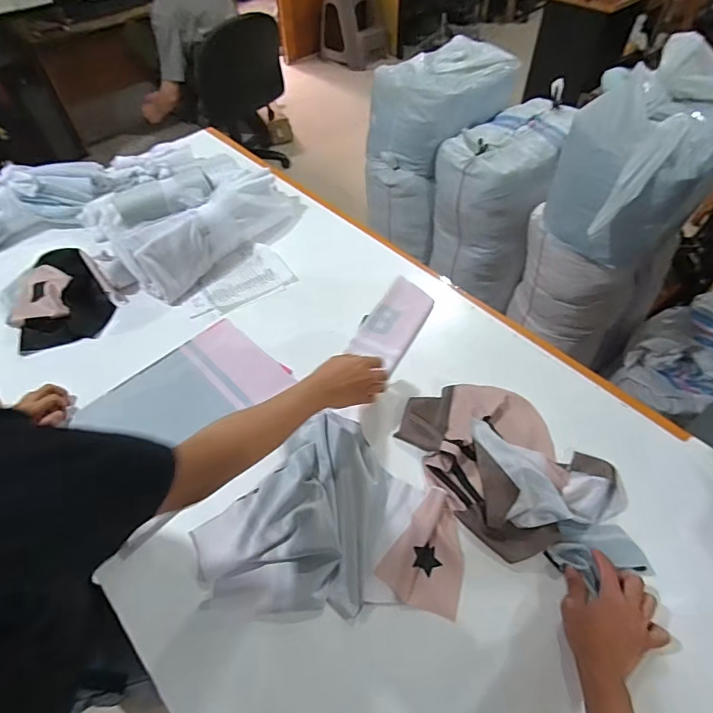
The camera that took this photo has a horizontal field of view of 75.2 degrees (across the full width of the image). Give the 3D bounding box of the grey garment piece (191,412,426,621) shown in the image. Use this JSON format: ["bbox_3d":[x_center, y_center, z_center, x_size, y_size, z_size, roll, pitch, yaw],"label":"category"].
[{"bbox_3d":[-0.056,0.239,0.655,0.237,0.033,0.293,36,61,26],"label":"grey garment piece"}]

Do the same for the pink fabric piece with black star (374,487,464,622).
[{"bbox_3d":[0.099,0.265,0.644,0.105,0.035,0.151,14,54,12],"label":"pink fabric piece with black star"}]

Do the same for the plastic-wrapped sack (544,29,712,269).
[{"bbox_3d":[0.756,-0.518,1.202,0.513,0.377,0.312,-35,59,-23],"label":"plastic-wrapped sack"}]

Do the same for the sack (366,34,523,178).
[{"bbox_3d":[0.270,-0.838,1.531,0.306,0.267,0.410,36,61,26],"label":"sack"}]

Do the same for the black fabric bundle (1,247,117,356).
[{"bbox_3d":[-0.594,-0.117,0.911,0.181,0.090,0.191,-1,52,1],"label":"black fabric bundle"}]

